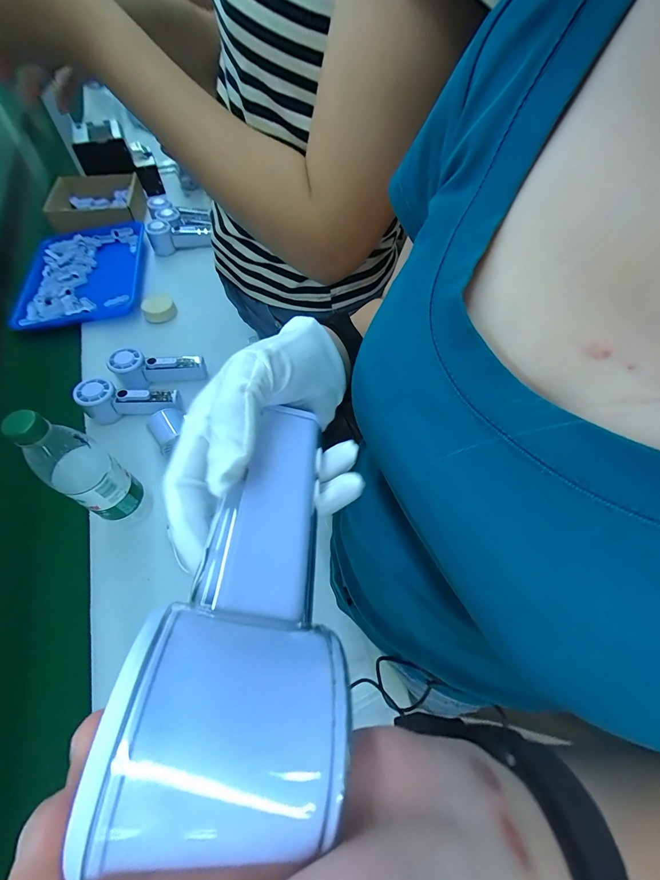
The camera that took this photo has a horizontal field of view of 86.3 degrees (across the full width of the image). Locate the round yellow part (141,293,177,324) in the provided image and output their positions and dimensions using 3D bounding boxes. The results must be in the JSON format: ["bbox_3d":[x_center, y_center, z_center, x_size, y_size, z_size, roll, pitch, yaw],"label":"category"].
[{"bbox_3d":[-0.359,-0.277,0.740,0.063,0.027,0.065,0,57,0],"label":"round yellow part"}]

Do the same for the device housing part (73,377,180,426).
[{"bbox_3d":[-0.329,-0.065,0.580,0.152,0.058,0.050,-2,57,-2],"label":"device housing part"}]

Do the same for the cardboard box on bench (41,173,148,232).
[{"bbox_3d":[-0.597,-0.602,0.904,0.215,0.070,0.199,-14,58,-9],"label":"cardboard box on bench"}]

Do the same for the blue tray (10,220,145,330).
[{"bbox_3d":[-0.555,-0.383,0.789,0.252,0.031,0.314,-10,58,-6],"label":"blue tray"}]

